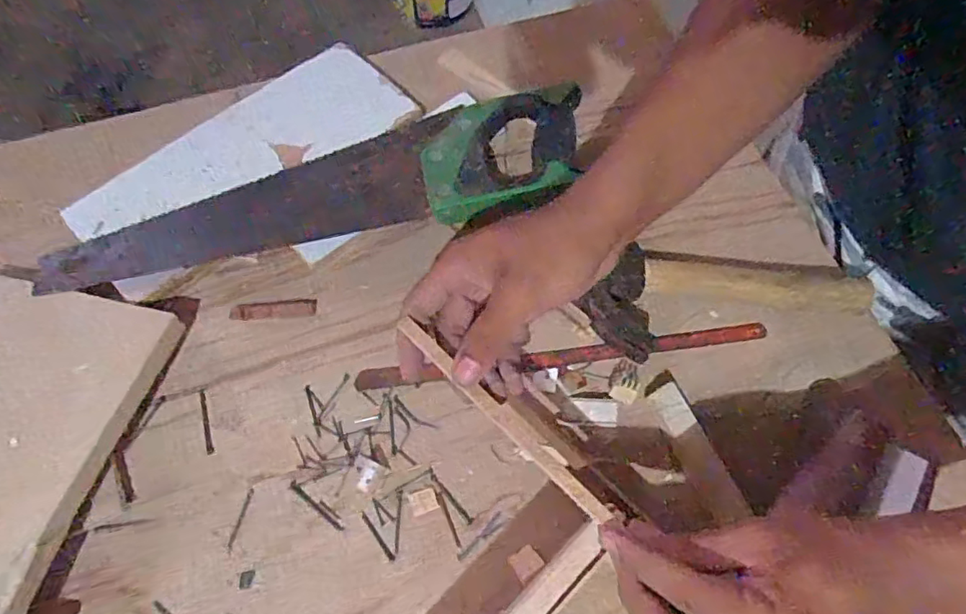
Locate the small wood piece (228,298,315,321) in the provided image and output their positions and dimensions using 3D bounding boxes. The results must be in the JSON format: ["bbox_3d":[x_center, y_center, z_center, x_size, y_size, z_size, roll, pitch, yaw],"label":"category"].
[{"bbox_3d":[-0.163,0.002,0.449,0.066,0.004,0.014,-6,65,-2],"label":"small wood piece"}]

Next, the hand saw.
[{"bbox_3d":[-0.129,-0.102,0.474,0.439,0.047,0.132,-9,65,-4],"label":"hand saw"}]

